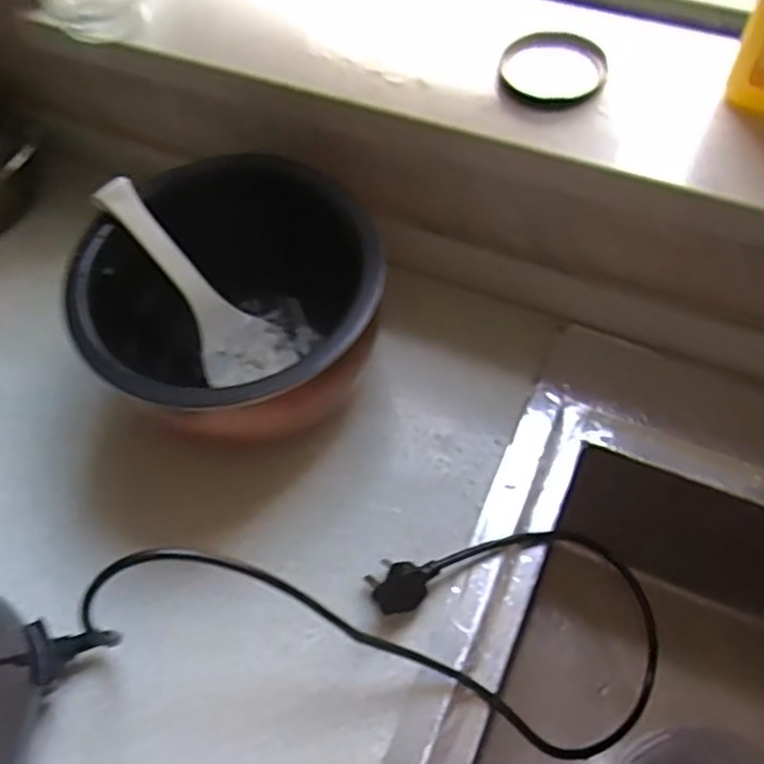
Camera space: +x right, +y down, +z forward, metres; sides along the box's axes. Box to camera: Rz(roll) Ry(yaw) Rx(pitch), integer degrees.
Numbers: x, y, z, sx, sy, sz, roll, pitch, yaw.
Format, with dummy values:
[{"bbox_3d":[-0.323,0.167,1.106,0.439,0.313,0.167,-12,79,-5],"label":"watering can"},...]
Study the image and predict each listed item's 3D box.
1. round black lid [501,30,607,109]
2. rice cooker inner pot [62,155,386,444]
[{"bbox_3d":[0.115,-0.211,0.490,0.068,0.017,0.063,-1,60,3],"label":"round black lid"},{"bbox_3d":[-0.104,-0.048,0.530,0.195,0.129,0.183,-1,60,3],"label":"rice cooker inner pot"}]

